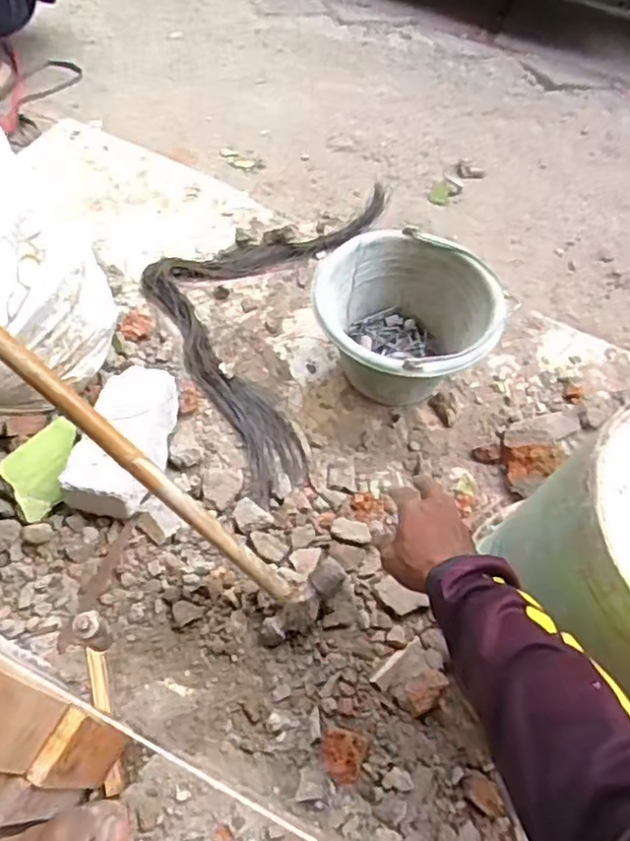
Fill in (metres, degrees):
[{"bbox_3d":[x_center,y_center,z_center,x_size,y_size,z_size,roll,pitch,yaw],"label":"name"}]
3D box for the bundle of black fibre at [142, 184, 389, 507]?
[{"bbox_3d":[0.017,-0.150,1.011,0.454,0.032,0.457,-23,64,-17],"label":"bundle of black fibre"}]

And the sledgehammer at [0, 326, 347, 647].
[{"bbox_3d":[-0.186,0.051,0.686,0.569,0.049,0.107,46,61,-20],"label":"sledgehammer"}]

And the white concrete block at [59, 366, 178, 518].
[{"bbox_3d":[-0.246,0.020,0.858,0.099,0.076,0.205,16,60,5],"label":"white concrete block"}]

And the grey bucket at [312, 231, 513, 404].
[{"bbox_3d":[0.123,-0.130,0.941,0.247,0.175,0.228,2,60,-3],"label":"grey bucket"}]

